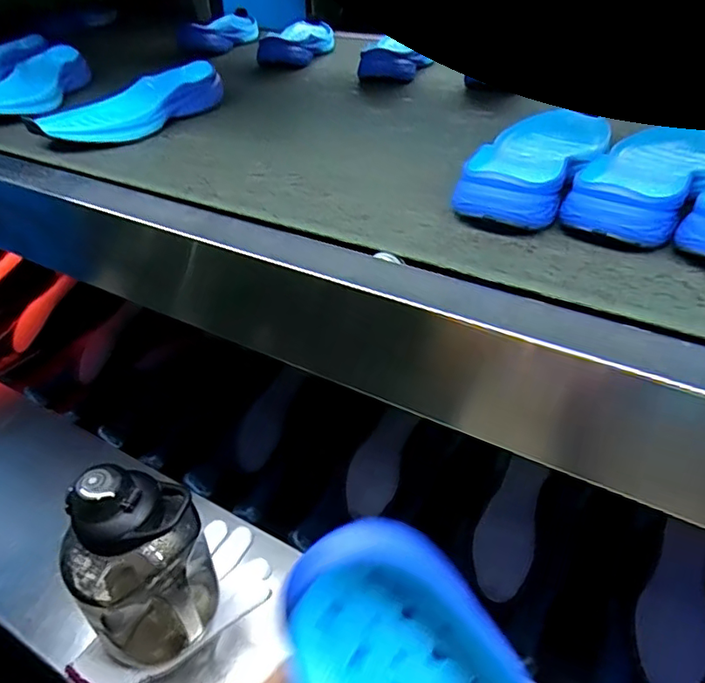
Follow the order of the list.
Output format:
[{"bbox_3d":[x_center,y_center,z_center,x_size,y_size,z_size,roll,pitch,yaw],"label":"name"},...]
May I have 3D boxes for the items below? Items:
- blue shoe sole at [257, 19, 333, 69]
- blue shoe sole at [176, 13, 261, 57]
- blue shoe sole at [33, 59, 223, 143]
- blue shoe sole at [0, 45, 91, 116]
[{"bbox_3d":[-0.086,-0.532,0.980,0.096,0.043,0.252,7,38,10],"label":"blue shoe sole"},{"bbox_3d":[-0.241,-0.600,1.071,0.085,0.049,0.267,8,38,12],"label":"blue shoe sole"},{"bbox_3d":[-0.252,-0.279,0.656,0.077,0.046,0.239,17,41,22],"label":"blue shoe sole"},{"bbox_3d":[-0.441,-0.351,0.756,0.092,0.049,0.246,-4,37,-5],"label":"blue shoe sole"}]

